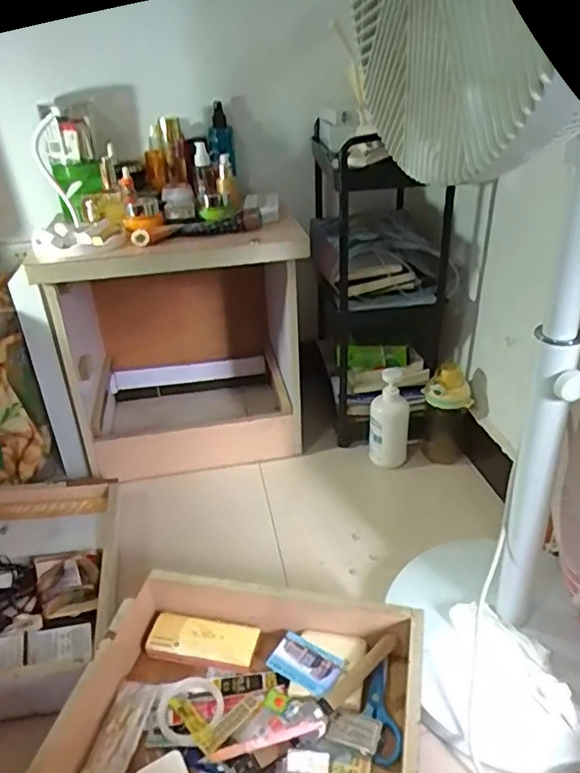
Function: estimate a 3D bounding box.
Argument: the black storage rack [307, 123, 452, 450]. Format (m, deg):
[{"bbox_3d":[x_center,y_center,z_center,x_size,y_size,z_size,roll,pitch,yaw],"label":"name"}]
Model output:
[{"bbox_3d":[0.181,-0.213,1.215,0.255,0.526,0.368,-2,30,0],"label":"black storage rack"}]

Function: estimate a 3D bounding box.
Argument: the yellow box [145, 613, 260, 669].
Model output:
[{"bbox_3d":[-0.114,0.330,0.757,0.138,0.021,0.048,4,31,10],"label":"yellow box"}]

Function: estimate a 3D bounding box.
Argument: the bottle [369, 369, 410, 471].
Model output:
[{"bbox_3d":[0.189,0.063,1.110,0.074,0.183,0.060,3,30,8],"label":"bottle"}]

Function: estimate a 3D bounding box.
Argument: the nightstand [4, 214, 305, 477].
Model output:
[{"bbox_3d":[-0.251,-0.084,1.210,0.487,0.496,0.402,-10,31,-13],"label":"nightstand"}]

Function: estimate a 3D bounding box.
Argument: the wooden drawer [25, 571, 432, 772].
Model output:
[{"bbox_3d":[-0.044,0.368,0.635,0.383,0.156,0.313,4,31,11],"label":"wooden drawer"}]

